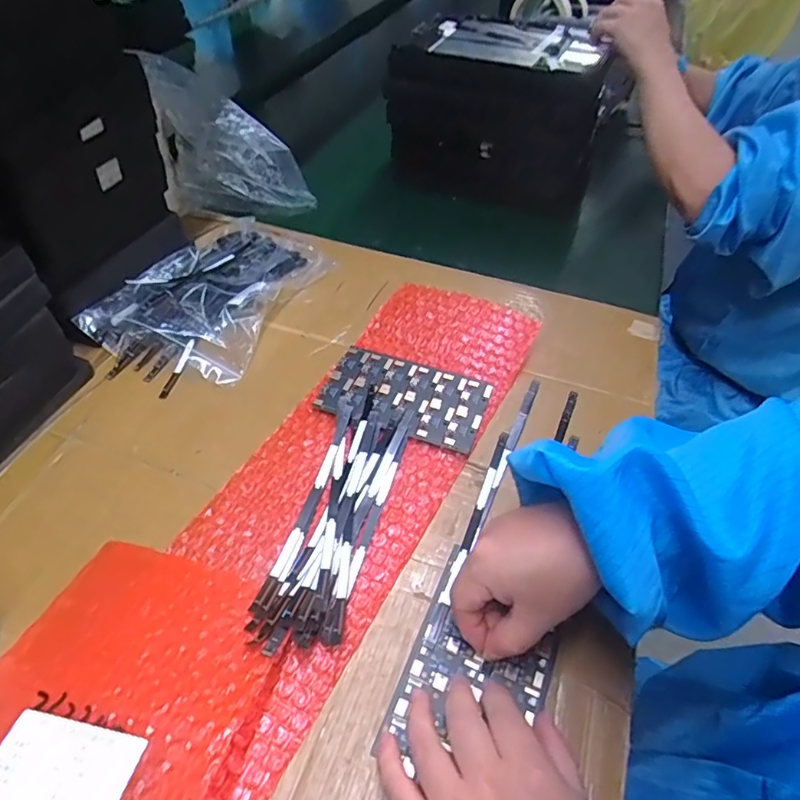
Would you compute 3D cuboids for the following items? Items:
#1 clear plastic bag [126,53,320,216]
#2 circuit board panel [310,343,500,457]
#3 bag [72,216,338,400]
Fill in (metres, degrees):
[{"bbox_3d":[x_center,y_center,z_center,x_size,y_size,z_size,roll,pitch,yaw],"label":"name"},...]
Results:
[{"bbox_3d":[-0.189,-0.267,0.591,0.178,0.148,0.047,17,50,13],"label":"clear plastic bag"},{"bbox_3d":[0.003,-0.004,0.452,0.132,0.010,0.077,18,51,14],"label":"circuit board panel"},{"bbox_3d":[-0.168,-0.110,0.528,0.136,0.039,0.238,21,51,16],"label":"bag"}]

